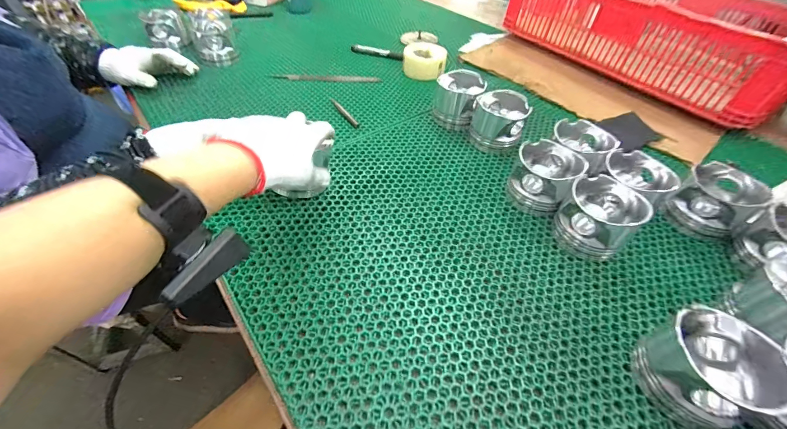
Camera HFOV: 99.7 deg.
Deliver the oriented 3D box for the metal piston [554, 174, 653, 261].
[{"bbox_3d":[0.262,0.007,0.428,0.087,0.075,0.086,2,48,-2],"label":"metal piston"}]

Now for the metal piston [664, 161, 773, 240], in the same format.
[{"bbox_3d":[0.441,-0.016,0.458,0.083,0.069,0.088,-20,52,-20],"label":"metal piston"}]

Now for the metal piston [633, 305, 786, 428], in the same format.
[{"bbox_3d":[0.285,0.143,0.307,0.091,0.071,0.090,-3,48,-6],"label":"metal piston"}]

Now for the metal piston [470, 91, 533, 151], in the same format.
[{"bbox_3d":[0.181,-0.164,0.578,0.090,0.072,0.080,12,48,7],"label":"metal piston"}]

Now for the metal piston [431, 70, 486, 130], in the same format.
[{"bbox_3d":[0.117,-0.208,0.611,0.082,0.076,0.083,16,49,11],"label":"metal piston"}]

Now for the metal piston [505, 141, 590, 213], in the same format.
[{"bbox_3d":[0.213,-0.053,0.477,0.085,0.070,0.092,24,51,18],"label":"metal piston"}]

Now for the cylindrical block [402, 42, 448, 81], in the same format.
[{"bbox_3d":[0.071,-0.349,0.758,0.095,0.048,0.094,2,48,-2],"label":"cylindrical block"}]

